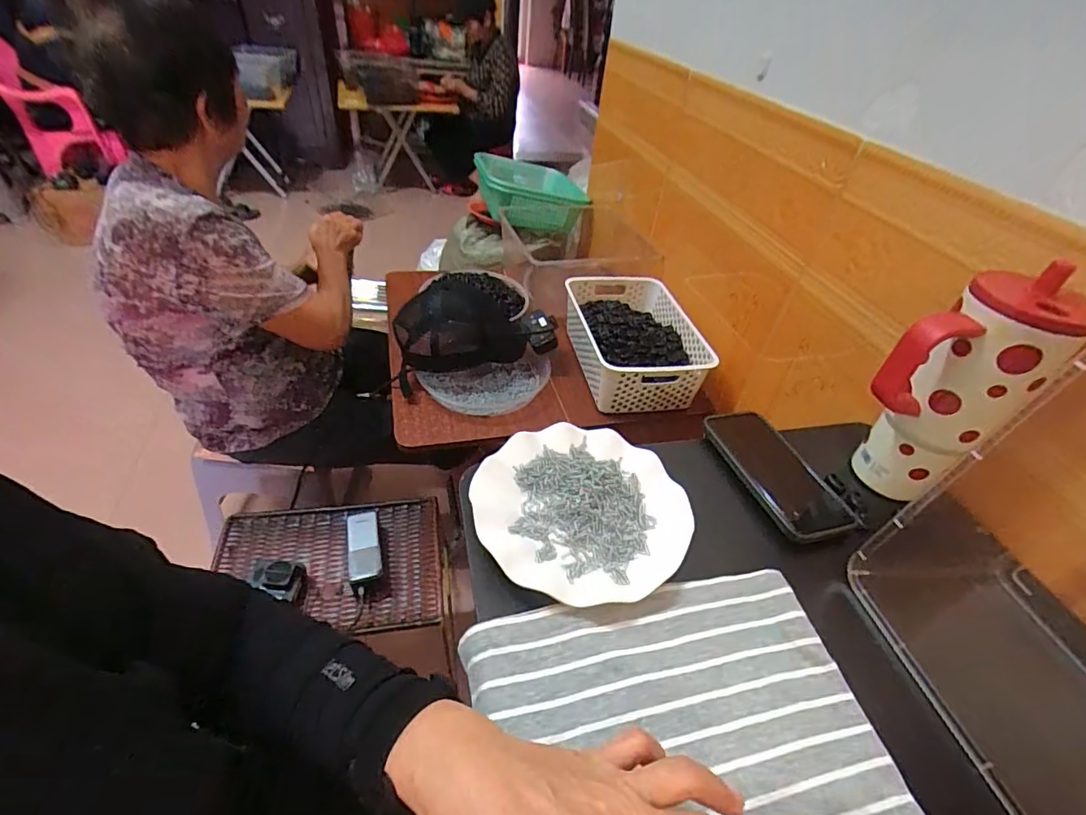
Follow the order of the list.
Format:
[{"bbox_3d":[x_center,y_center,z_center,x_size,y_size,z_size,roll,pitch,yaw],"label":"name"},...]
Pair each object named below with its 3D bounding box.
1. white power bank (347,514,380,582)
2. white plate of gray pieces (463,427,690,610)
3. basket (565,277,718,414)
[{"bbox_3d":[-0.301,0.226,0.833,0.050,0.018,0.131,-9,44,-16],"label":"white power bank"},{"bbox_3d":[0.033,0.085,0.437,0.179,0.025,0.174,4,42,-3],"label":"white plate of gray pieces"},{"bbox_3d":[0.167,-0.128,0.948,0.212,0.097,0.309,-2,42,-10],"label":"basket"}]

